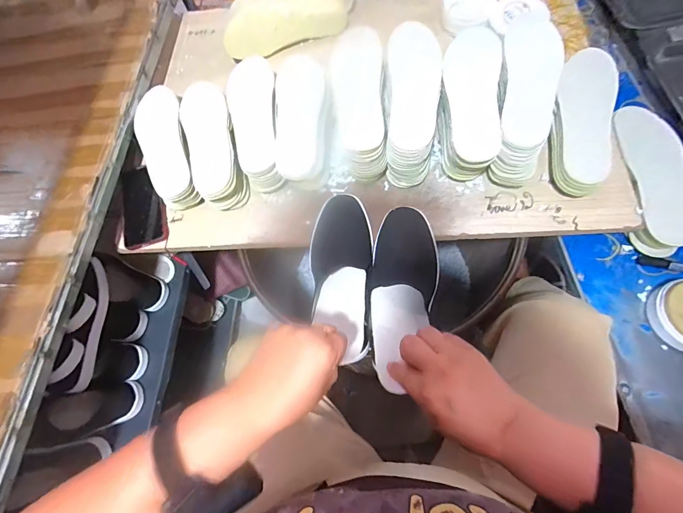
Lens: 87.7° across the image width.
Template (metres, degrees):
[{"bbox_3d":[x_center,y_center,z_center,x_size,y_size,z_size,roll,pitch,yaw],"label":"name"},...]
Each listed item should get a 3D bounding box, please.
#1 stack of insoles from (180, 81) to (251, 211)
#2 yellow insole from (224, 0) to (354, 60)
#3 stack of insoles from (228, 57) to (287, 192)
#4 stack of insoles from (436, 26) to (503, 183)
[{"bbox_3d":[-0.229,-0.202,0.627,0.083,0.051,0.240,-16,80,-5],"label":"stack of insoles"},{"bbox_3d":[-0.105,-0.483,0.717,0.270,0.102,0.037,-21,49,-7],"label":"yellow insole"},{"bbox_3d":[-0.152,-0.243,0.647,0.087,0.072,0.253,-12,67,1],"label":"stack of insoles"},{"bbox_3d":[0.202,-0.251,0.579,0.089,0.094,0.256,5,79,4],"label":"stack of insoles"}]

